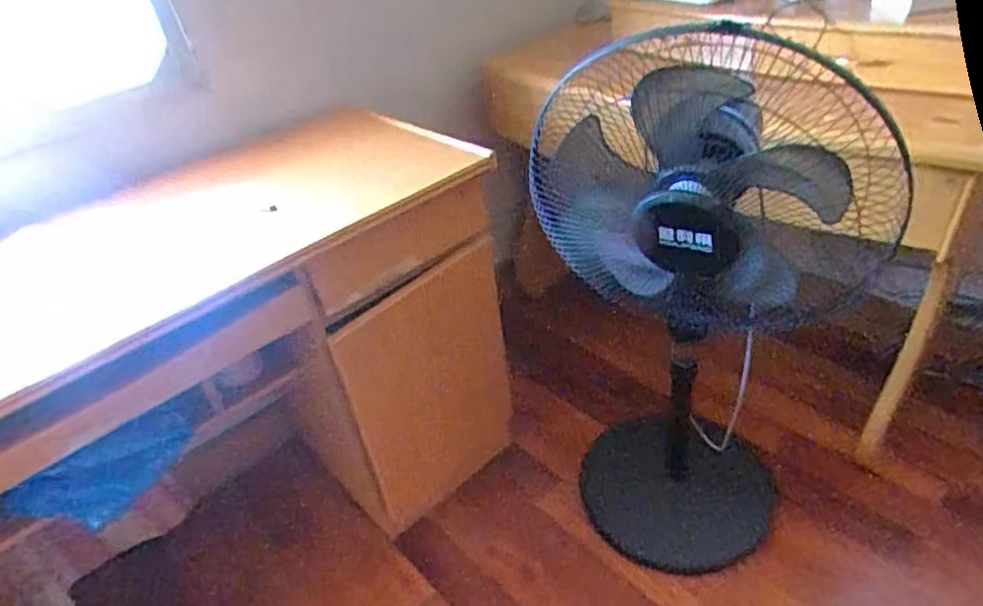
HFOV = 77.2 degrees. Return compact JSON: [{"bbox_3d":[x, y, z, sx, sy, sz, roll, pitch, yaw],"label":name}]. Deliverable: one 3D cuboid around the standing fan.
[{"bbox_3d":[0.337,0.057,1.007,0.423,0.954,0.325,-26,40,-24],"label":"standing fan"}]

